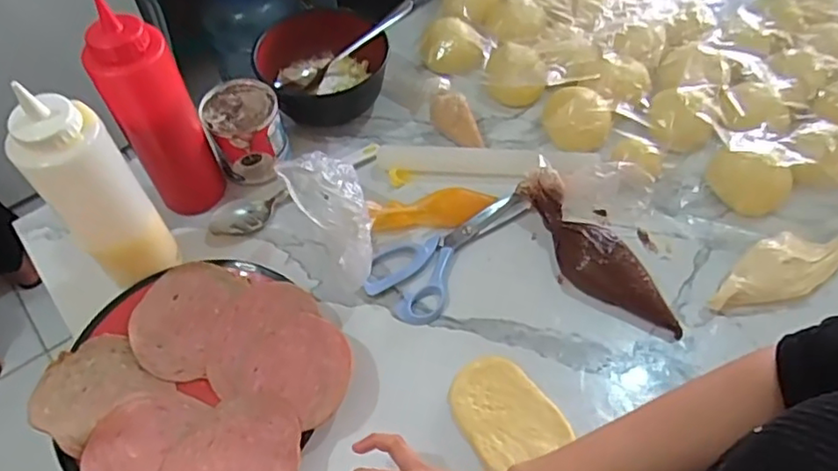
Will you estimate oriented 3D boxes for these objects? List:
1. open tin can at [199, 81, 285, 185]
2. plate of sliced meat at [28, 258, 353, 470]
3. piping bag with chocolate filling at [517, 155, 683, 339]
[{"bbox_3d":[-0.173,-0.102,0.628,0.072,0.077,0.070,-1,55,2],"label":"open tin can"},{"bbox_3d":[-0.177,0.120,0.508,0.217,0.033,0.208,-1,55,2],"label":"plate of sliced meat"},{"bbox_3d":[0.156,0.016,0.566,0.055,0.045,0.194,-31,59,-18],"label":"piping bag with chocolate filling"}]

